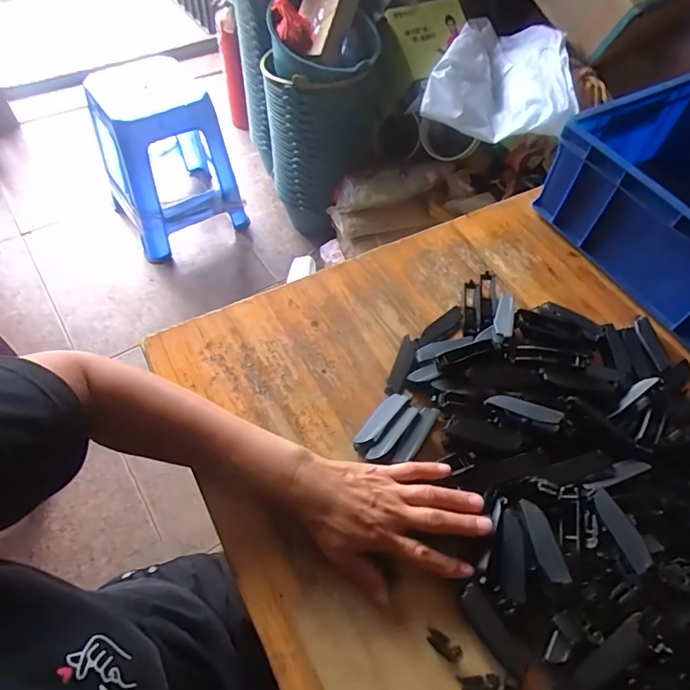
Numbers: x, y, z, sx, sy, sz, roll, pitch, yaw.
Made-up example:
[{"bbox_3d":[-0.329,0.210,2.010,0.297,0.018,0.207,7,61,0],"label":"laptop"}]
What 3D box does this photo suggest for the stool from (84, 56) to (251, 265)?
[{"bbox_3d":[-0.536,-0.552,1.426,0.339,0.421,0.336,-29,64,-21],"label":"stool"}]

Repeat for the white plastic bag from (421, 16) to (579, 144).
[{"bbox_3d":[0.432,-0.783,1.365,0.379,0.155,0.419,10,57,2],"label":"white plastic bag"}]

